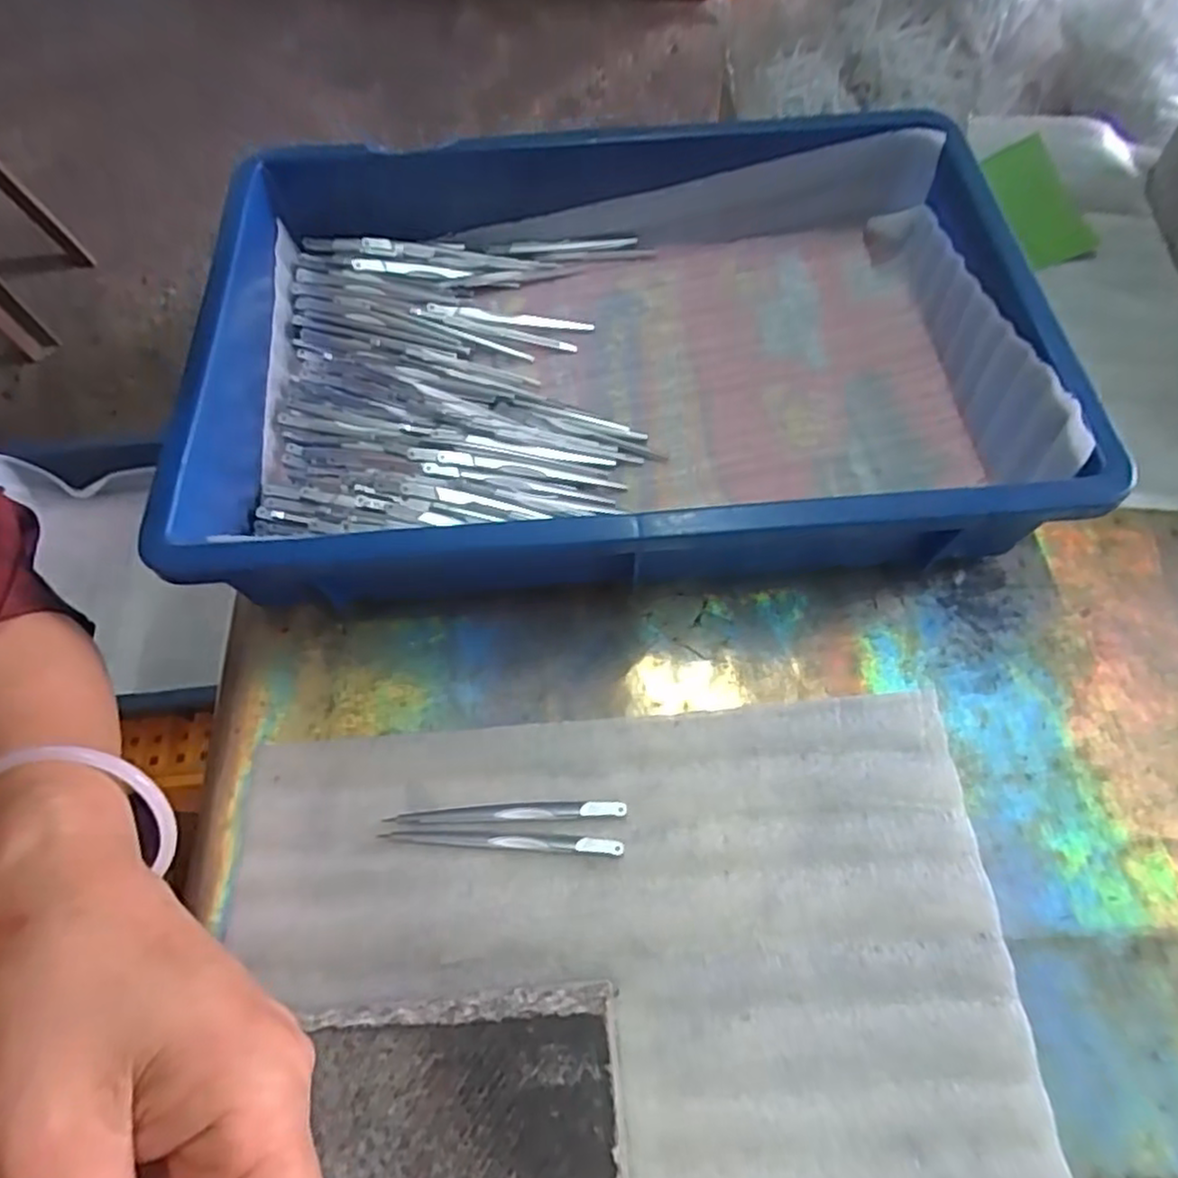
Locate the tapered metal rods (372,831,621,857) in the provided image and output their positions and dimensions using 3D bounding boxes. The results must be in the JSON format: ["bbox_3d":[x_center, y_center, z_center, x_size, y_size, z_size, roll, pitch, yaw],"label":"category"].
[{"bbox_3d":[-0.039,0.112,0.312,0.106,0.005,0.007,3,63,3],"label":"tapered metal rods"}]

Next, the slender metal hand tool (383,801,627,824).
[{"bbox_3d":[-0.037,0.101,0.316,0.105,0.004,0.008,-3,63,0],"label":"slender metal hand tool"}]

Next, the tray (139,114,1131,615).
[{"bbox_3d":[0.003,-0.131,0.386,0.424,0.077,0.278,-3,63,0],"label":"tray"}]

